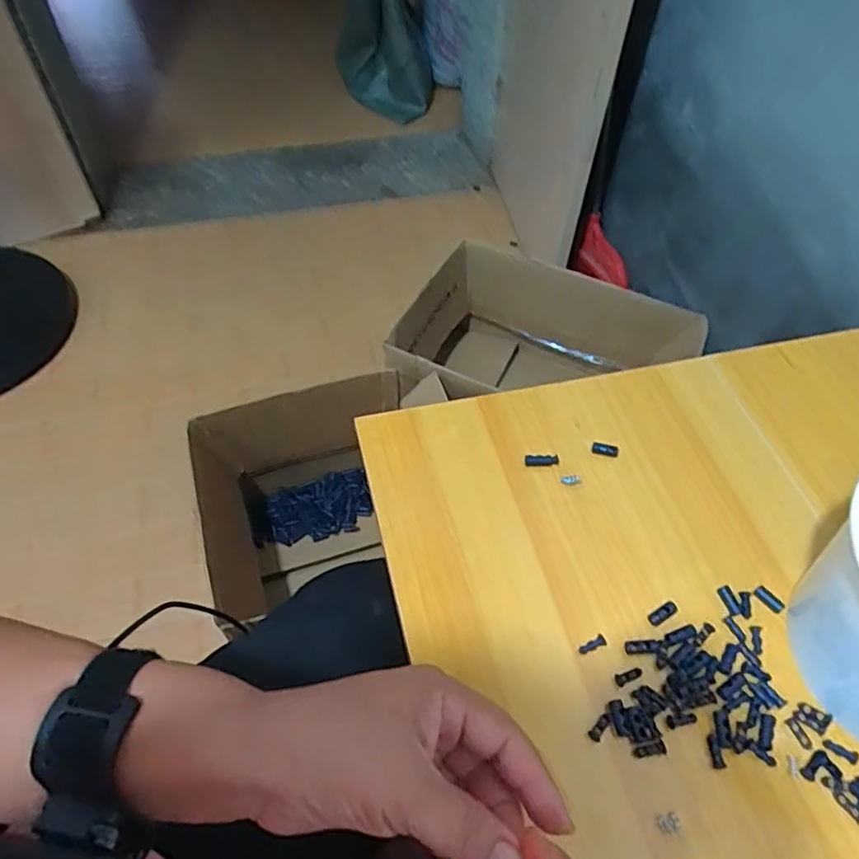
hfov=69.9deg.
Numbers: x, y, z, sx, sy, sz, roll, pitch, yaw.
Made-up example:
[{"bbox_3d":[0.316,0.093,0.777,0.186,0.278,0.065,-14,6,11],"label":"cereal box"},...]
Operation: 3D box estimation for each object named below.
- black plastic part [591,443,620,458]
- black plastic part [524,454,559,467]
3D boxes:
[{"bbox_3d":[0.129,0.015,0.449,0.019,0.004,0.008,7,55,3],"label":"black plastic part"},{"bbox_3d":[0.081,0.021,0.440,0.025,0.006,0.007,-6,56,-6],"label":"black plastic part"}]

